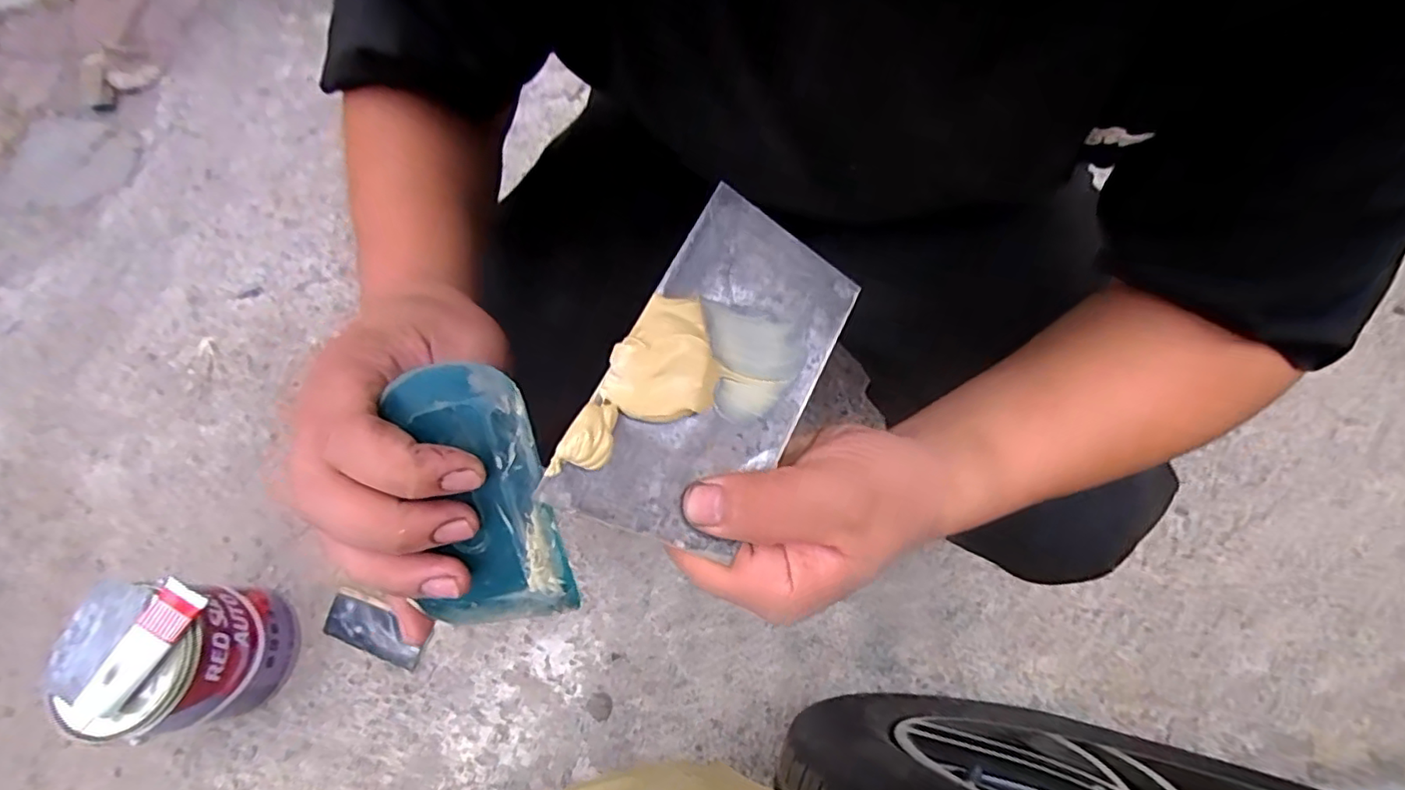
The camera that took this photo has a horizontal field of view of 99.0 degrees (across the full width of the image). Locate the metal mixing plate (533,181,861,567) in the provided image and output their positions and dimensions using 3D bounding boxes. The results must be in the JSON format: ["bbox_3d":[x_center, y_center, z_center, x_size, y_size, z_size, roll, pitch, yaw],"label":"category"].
[{"bbox_3d":[0.007,-0.008,0.227,0.074,0.011,0.136,34,72,-15],"label":"metal mixing plate"}]

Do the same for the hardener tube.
[{"bbox_3d":[-0.584,0.264,0.616,0.049,0.026,0.142,26,74,11],"label":"hardener tube"}]

